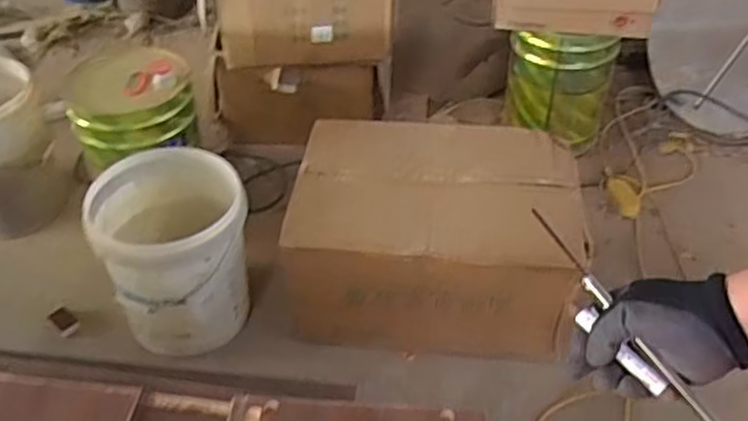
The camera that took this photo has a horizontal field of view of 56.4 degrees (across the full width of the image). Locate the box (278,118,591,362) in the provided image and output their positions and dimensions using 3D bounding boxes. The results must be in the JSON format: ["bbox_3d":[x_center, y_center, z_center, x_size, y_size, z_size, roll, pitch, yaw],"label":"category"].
[{"bbox_3d":[0.138,0.040,1.556,0.592,0.285,0.406,5,43,5],"label":"box"}]

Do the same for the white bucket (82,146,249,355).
[{"bbox_3d":[-0.409,0.079,1.477,0.286,0.293,0.283,0,43,0],"label":"white bucket"}]

